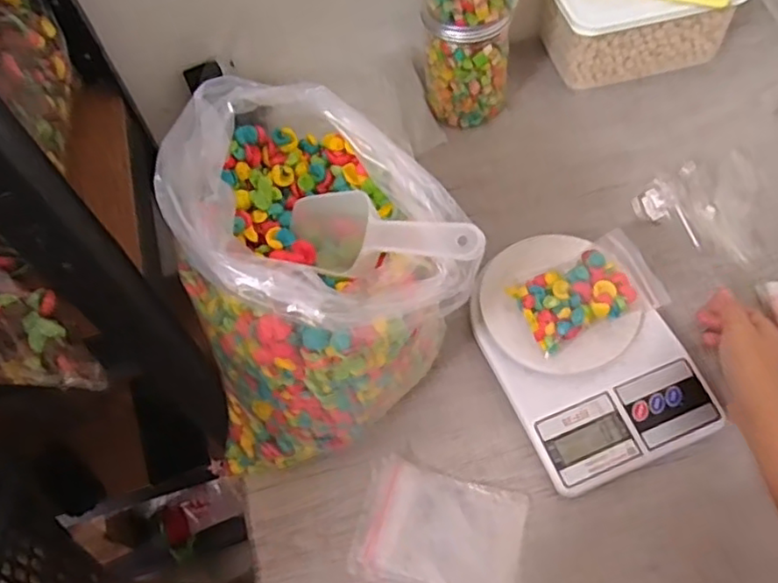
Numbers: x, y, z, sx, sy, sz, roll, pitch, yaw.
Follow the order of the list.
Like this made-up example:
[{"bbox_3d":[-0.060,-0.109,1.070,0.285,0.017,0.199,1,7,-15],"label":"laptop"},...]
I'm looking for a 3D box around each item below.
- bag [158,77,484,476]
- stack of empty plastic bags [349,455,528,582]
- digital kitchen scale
[{"bbox_3d":[-0.038,0.005,0.455,0.180,0.251,0.205,8,62,9],"label":"bag"},{"bbox_3d":[0.040,0.187,0.494,0.123,0.006,0.088,12,62,11],"label":"stack of empty plastic bags"},{"bbox_3d":[0.163,0.046,0.542,0.149,0.038,0.210,-22,61,-8],"label":"digital kitchen scale"}]

